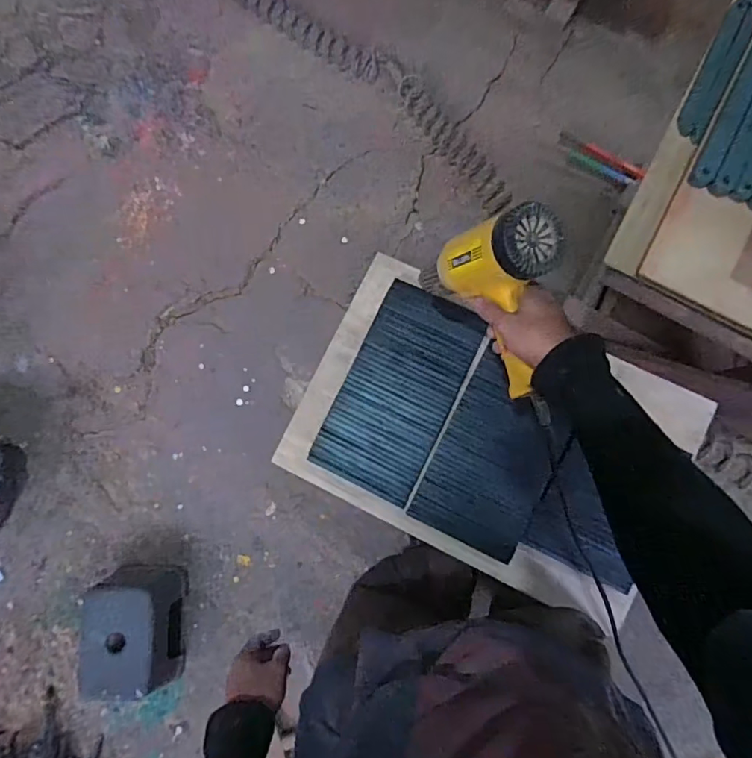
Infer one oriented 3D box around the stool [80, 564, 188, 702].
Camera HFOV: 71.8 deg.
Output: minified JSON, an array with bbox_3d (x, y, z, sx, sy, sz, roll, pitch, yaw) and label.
[{"bbox_3d":[-0.586,0.605,1.252,0.208,0.159,0.278,-2,85,2],"label":"stool"}]

